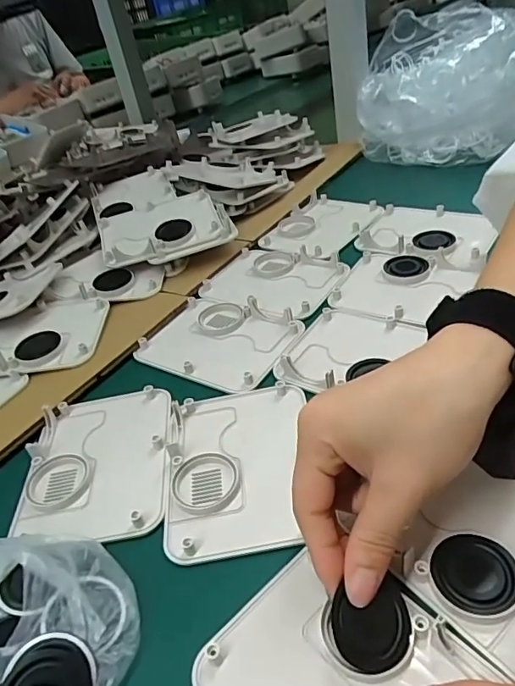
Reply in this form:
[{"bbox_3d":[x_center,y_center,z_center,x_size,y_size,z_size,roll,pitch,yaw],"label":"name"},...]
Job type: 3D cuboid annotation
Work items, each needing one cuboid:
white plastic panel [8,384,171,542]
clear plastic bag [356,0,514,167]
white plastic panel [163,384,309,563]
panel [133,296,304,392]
[{"bbox_3d":[-0.108,0.078,0.348,0.093,0.013,0.122,-11,36,2],"label":"white plastic panel"},{"bbox_3d":[0.252,-0.342,0.684,0.207,0.135,0.248,2,38,19],"label":"clear plastic bag"},{"bbox_3d":[-0.013,0.075,0.327,0.090,0.013,0.124,-11,36,2],"label":"white plastic panel"},{"bbox_3d":[-0.033,-0.007,0.435,0.123,0.018,0.095,14,44,32],"label":"panel"}]

